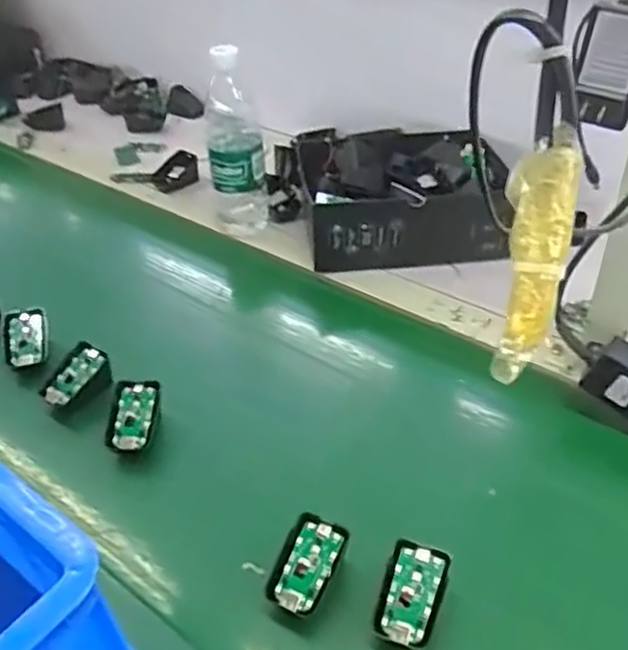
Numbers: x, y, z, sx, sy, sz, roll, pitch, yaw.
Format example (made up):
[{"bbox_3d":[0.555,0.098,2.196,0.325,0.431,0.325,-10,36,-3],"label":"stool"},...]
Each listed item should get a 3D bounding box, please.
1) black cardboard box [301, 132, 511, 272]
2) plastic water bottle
[{"bbox_3d":[0.101,-0.157,0.864,0.224,0.100,0.169,-3,42,-1],"label":"black cardboard box"},{"bbox_3d":[-0.094,-0.209,0.856,0.066,0.226,0.053,-5,42,-3],"label":"plastic water bottle"}]

